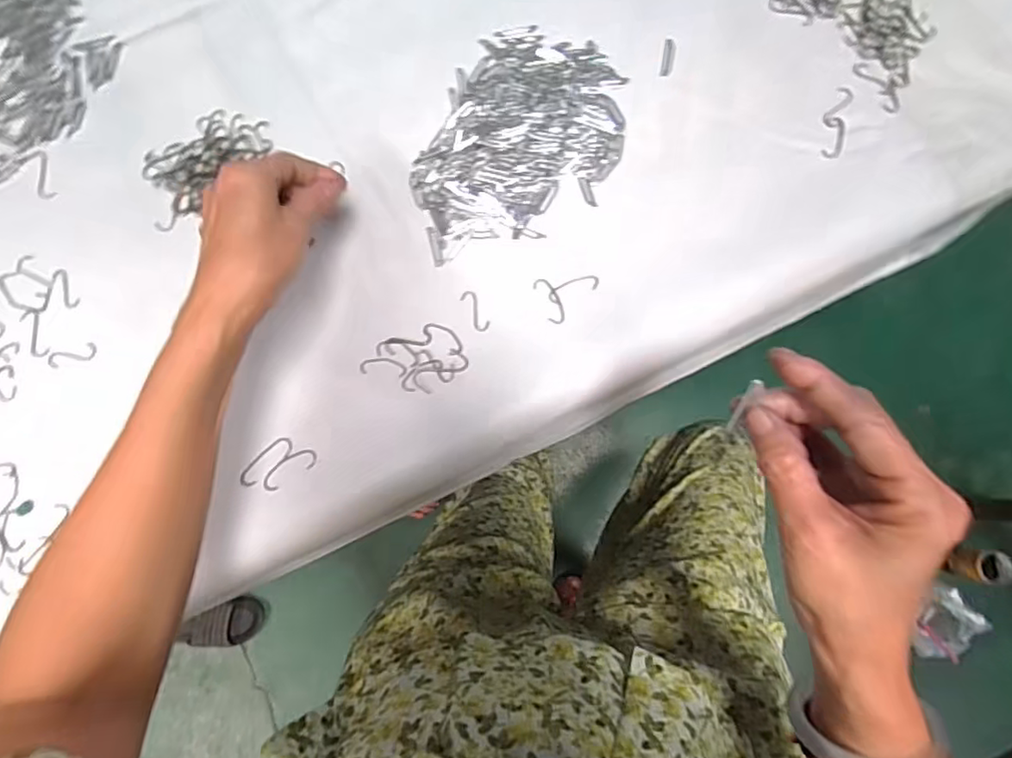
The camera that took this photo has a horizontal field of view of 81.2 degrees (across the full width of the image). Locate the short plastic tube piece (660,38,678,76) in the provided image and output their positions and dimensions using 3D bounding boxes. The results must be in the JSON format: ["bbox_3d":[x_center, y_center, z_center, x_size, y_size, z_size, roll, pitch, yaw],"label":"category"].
[{"bbox_3d":[0.128,-0.254,0.464,0.010,0.004,0.033,9,81,3],"label":"short plastic tube piece"}]

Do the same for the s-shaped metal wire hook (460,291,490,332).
[{"bbox_3d":[-0.022,-0.050,0.434,0.012,0.004,0.033,-28,81,-3],"label":"s-shaped metal wire hook"}]

